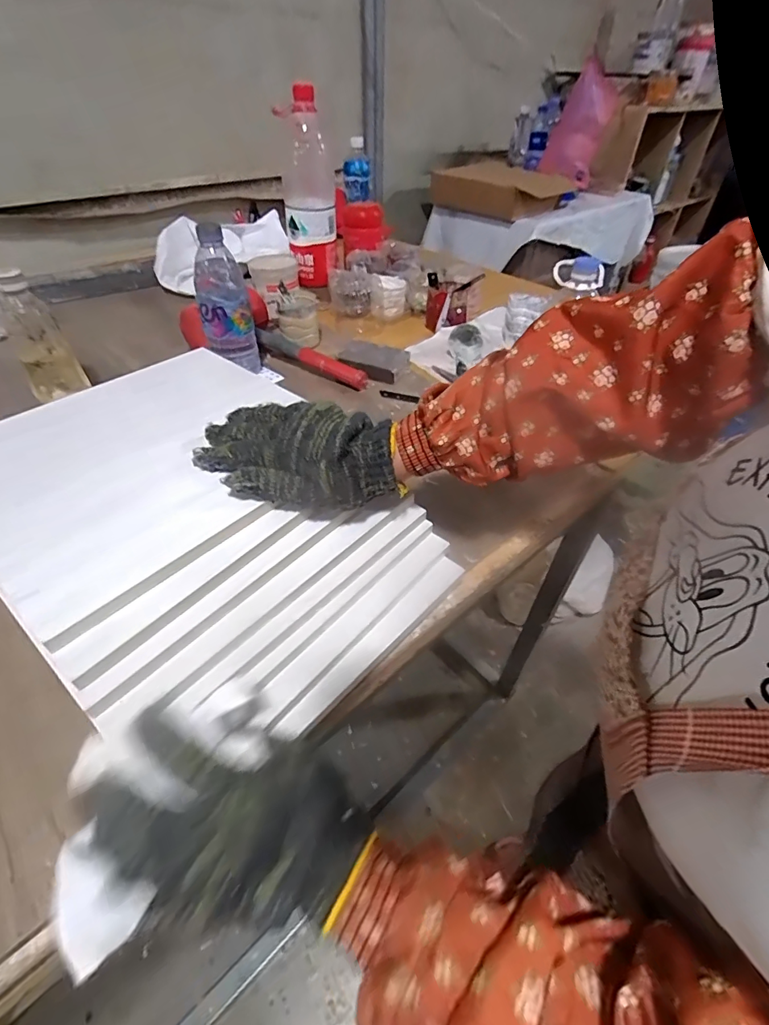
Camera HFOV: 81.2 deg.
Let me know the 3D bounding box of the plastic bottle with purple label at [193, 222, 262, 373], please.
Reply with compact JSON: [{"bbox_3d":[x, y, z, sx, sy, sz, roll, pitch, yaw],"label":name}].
[{"bbox_3d":[-0.222,-0.291,0.623,0.067,0.176,0.065,-10,45,-10],"label":"plastic bottle with purple label"}]

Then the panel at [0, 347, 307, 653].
[{"bbox_3d":[-0.203,-0.057,0.394,0.262,0.012,0.278,33,50,25],"label":"panel"}]

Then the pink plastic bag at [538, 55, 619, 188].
[{"bbox_3d":[0.603,-1.193,1.390,0.180,0.256,0.196,14,44,9],"label":"pink plastic bag"}]

